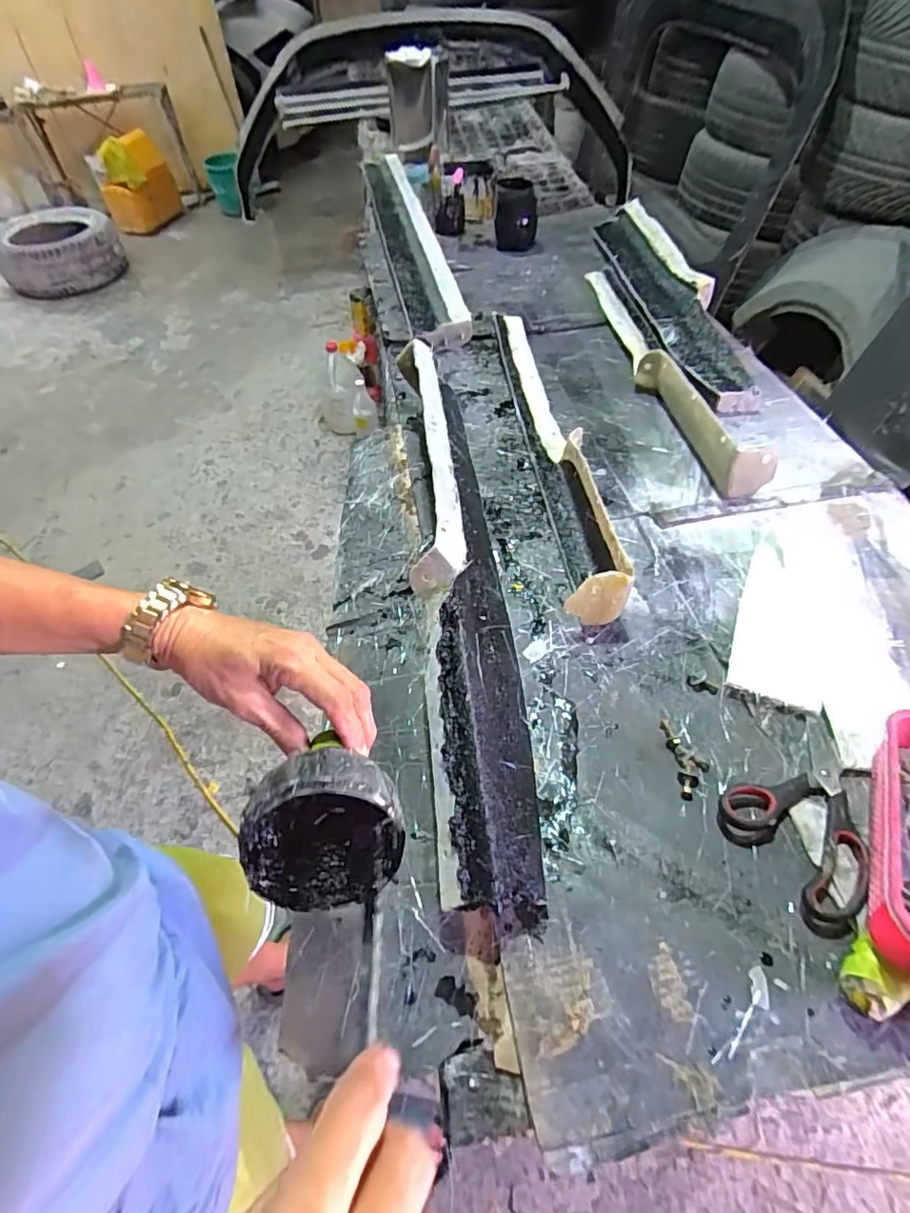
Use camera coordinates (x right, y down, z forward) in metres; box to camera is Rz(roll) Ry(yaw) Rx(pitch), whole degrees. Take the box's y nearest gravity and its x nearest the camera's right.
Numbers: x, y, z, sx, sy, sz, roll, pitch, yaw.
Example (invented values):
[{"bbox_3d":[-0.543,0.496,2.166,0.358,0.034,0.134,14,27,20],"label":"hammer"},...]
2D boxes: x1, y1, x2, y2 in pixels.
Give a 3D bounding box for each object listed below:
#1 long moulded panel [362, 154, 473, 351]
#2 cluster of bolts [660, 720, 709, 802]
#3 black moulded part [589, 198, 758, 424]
[{"bbox_3d":[-0.133,-0.937,1.378,0.126,0.055,1.084,-11,54,-5],"label":"long moulded panel"},{"bbox_3d":[0.221,0.142,0.527,0.033,0.011,0.079,-3,54,1],"label":"cluster of bolts"},{"bbox_3d":[0.410,-0.626,1.111,0.127,0.074,0.780,-3,54,1],"label":"black moulded part"}]

